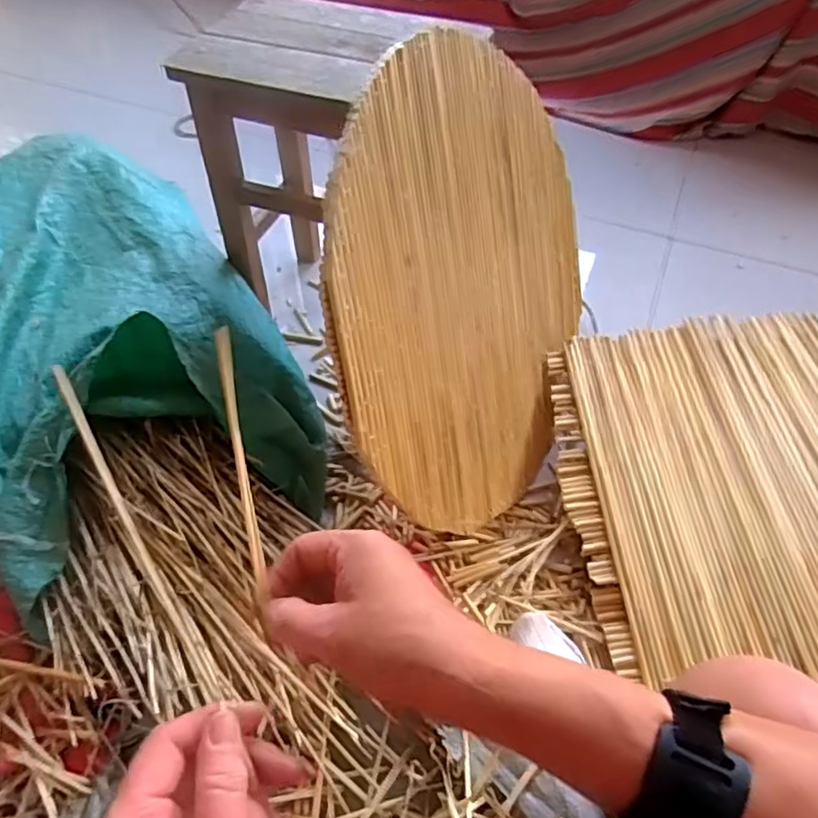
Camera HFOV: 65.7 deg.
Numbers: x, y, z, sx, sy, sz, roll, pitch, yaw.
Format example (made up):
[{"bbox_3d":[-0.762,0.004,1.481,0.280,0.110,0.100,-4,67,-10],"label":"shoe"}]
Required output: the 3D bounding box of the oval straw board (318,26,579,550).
[{"bbox_3d":[0.089,-0.133,0.767,0.018,0.534,0.530,6,72,35],"label":"oval straw board"}]

